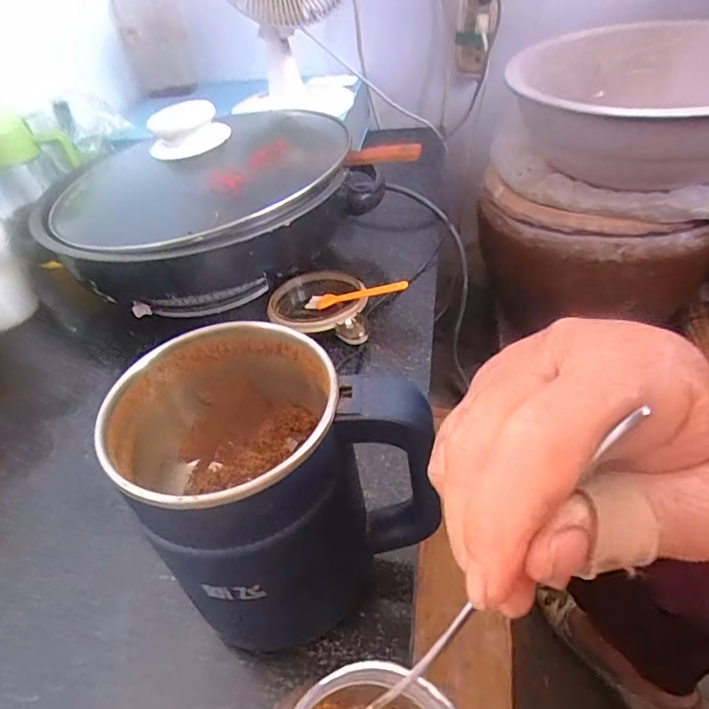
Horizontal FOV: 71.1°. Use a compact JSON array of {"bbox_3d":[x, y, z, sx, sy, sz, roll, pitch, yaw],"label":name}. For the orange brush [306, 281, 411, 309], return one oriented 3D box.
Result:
[{"bbox_3d":[0.000,-0.056,0.465,0.107,0.009,0.018,-7,37,31],"label":"orange brush"}]

